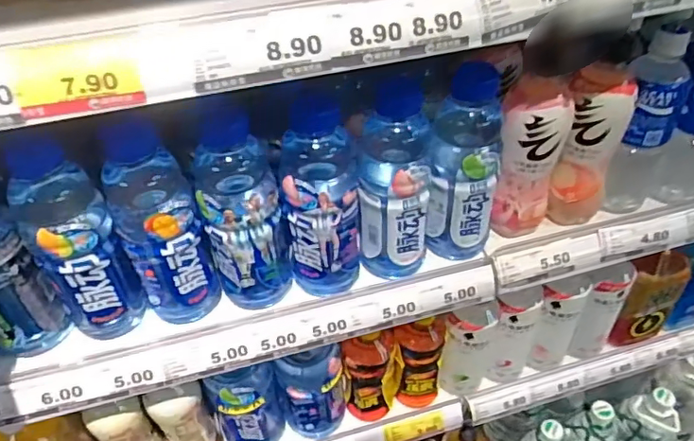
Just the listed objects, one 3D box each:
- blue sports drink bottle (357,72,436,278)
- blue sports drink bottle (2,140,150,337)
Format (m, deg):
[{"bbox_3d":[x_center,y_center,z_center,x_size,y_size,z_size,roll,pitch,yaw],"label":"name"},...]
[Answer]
[{"bbox_3d":[0.046,-0.031,0.516,0.065,0.191,0.067,8,44,12],"label":"blue sports drink bottle"},{"bbox_3d":[-0.240,0.023,0.483,0.067,0.191,0.078,-32,50,-28],"label":"blue sports drink bottle"}]

